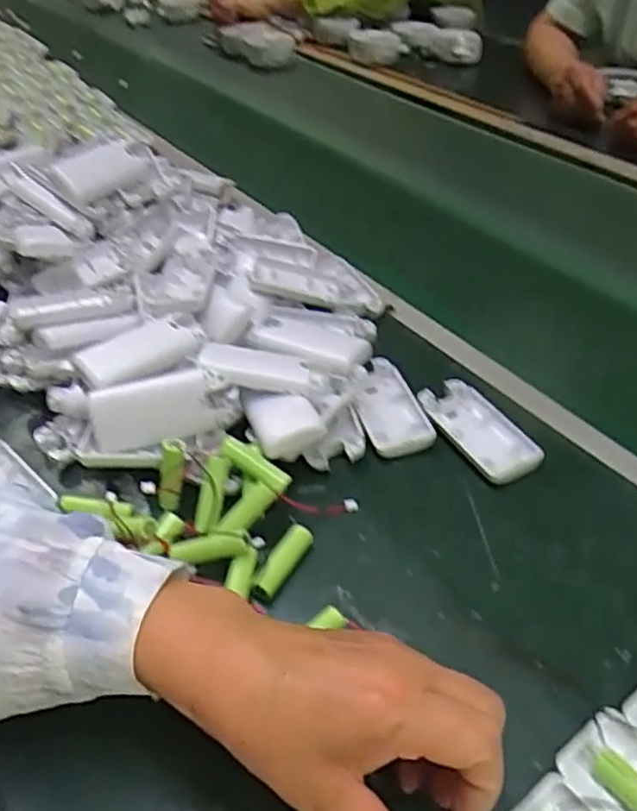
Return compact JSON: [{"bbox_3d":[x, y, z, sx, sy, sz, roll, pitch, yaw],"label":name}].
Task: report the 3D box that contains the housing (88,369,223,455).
[{"bbox_3d":[-0.112,0.003,0.468,0.086,0.046,0.019,-12,12,-1],"label":"housing"}]

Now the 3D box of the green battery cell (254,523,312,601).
[{"bbox_3d":[-0.022,0.095,0.414,0.014,0.013,0.052,20,47,25],"label":"green battery cell"}]

